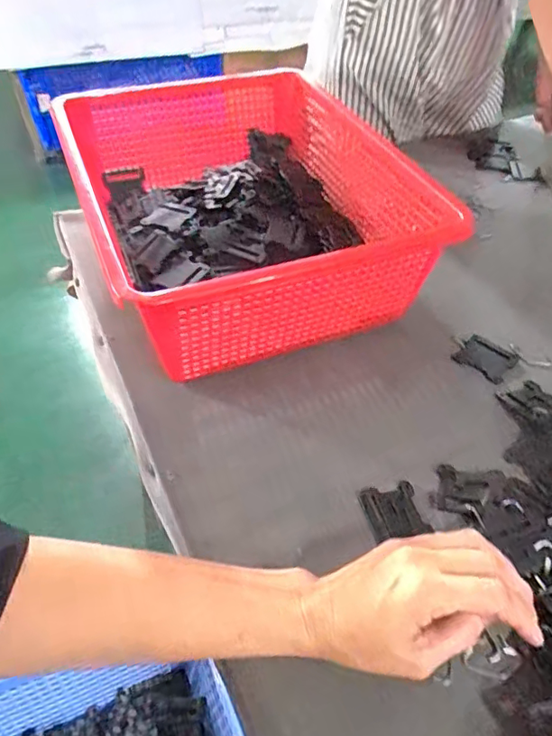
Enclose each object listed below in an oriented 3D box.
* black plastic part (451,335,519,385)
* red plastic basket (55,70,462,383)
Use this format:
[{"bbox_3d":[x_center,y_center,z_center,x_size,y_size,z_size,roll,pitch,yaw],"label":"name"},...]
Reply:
[{"bbox_3d":[0.203,-0.011,0.505,0.047,0.004,0.053,35,55,26],"label":"black plastic part"},{"bbox_3d":[-0.032,-0.180,0.562,0.313,0.128,0.390,-18,51,-18],"label":"red plastic basket"}]

